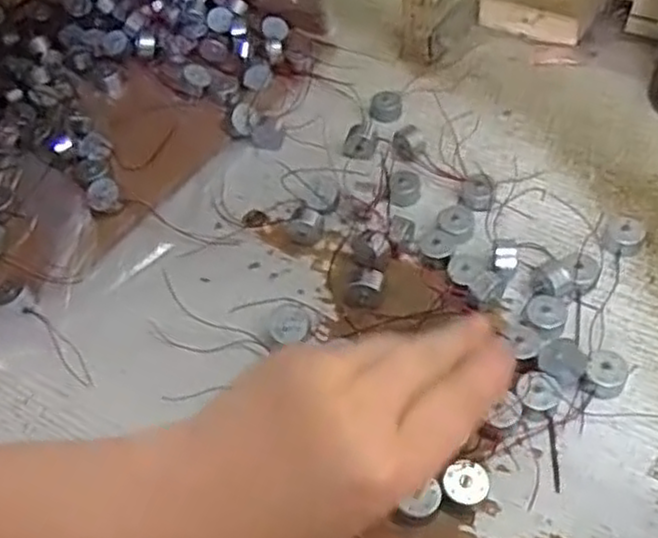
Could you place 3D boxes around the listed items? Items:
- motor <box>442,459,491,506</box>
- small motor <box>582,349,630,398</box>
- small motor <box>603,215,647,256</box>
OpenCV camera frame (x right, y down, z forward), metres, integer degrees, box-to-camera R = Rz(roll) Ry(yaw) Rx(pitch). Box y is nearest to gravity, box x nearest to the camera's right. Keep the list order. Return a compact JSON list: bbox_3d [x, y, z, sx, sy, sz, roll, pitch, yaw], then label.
[{"bbox_3d":[0.070,0.110,0.373,0.021,0.014,0.024,30,58,26],"label":"motor"},{"bbox_3d":[0.154,0.058,0.409,0.022,0.014,0.024,-2,50,3],"label":"small motor"},{"bbox_3d":[0.188,-0.021,0.469,0.024,0.015,0.021,19,54,20],"label":"small motor"}]

